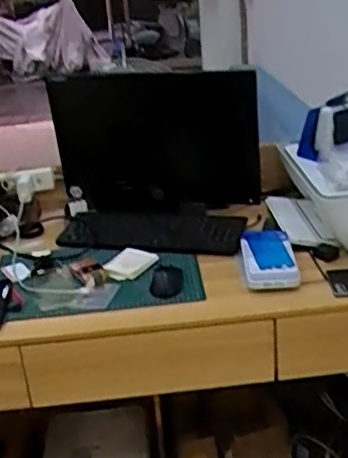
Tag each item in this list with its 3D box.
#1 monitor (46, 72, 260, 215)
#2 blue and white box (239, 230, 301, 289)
[{"bbox_3d":[-0.041,-0.196,1.543,0.464,0.384,0.051,-4,43,6],"label":"monitor"},{"bbox_3d":[0.195,0.058,1.355,0.110,0.045,0.192,-3,24,4],"label":"blue and white box"}]

